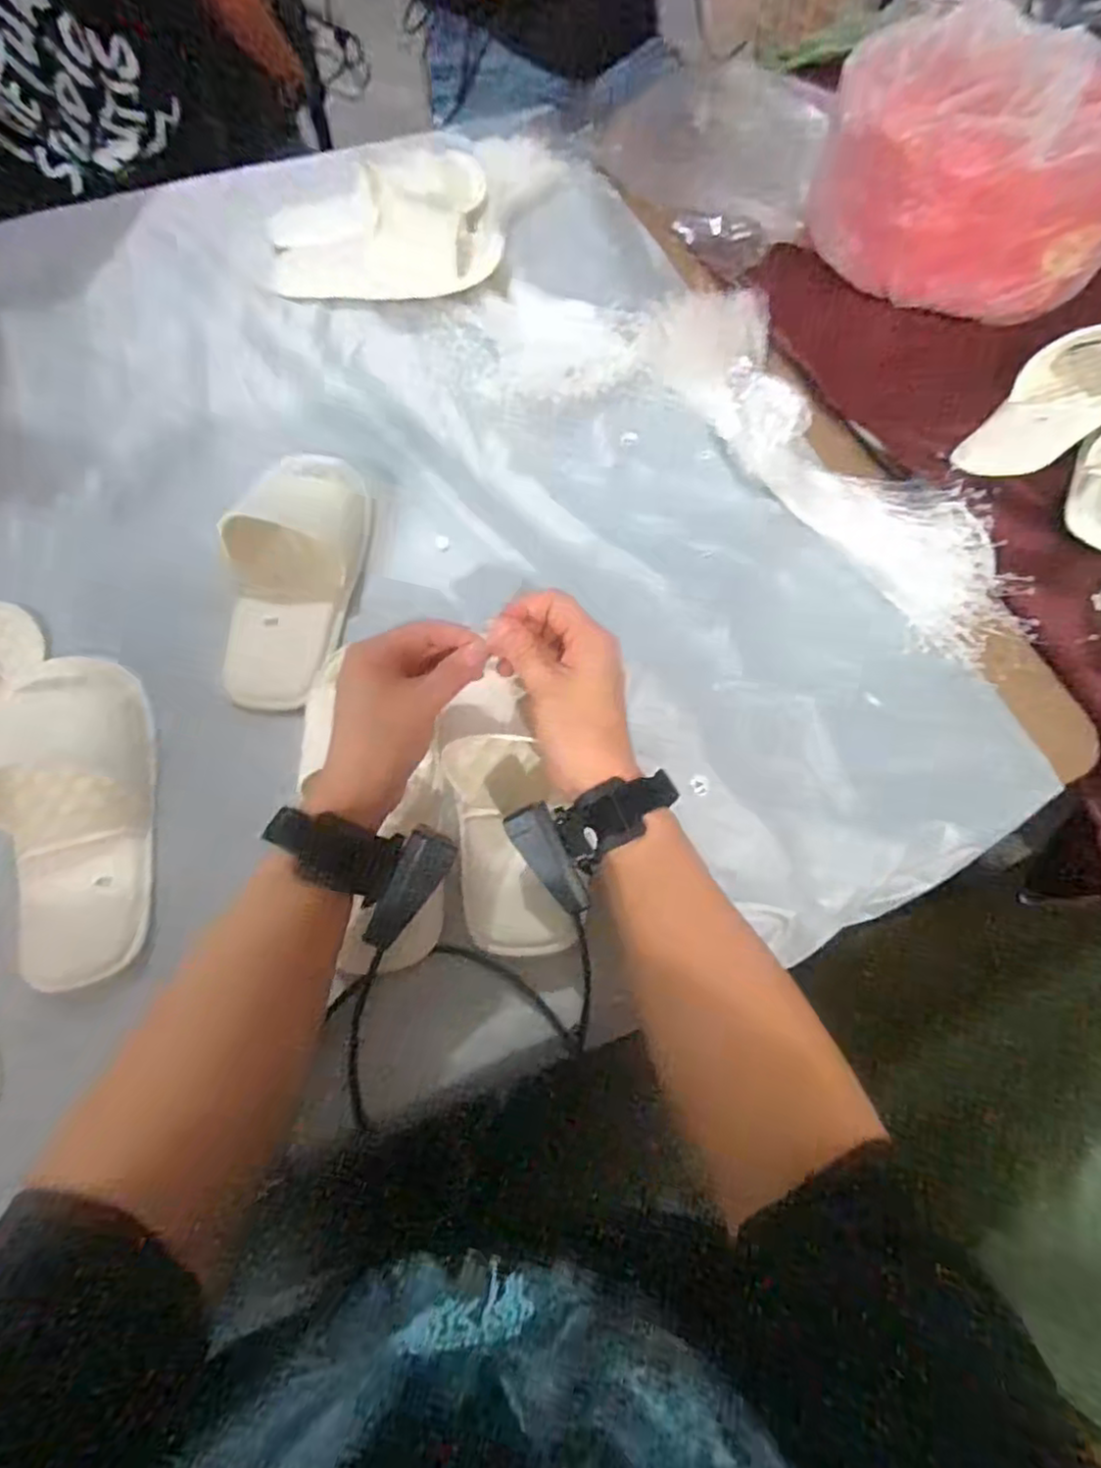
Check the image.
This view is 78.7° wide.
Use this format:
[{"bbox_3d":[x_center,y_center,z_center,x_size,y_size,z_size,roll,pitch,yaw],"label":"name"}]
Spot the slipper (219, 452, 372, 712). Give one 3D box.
[{"bbox_3d":[-0.199,-0.132,0.514,0.088,0.044,0.219,9,68,2],"label":"slipper"}]

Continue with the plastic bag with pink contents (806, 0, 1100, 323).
[{"bbox_3d":[0.400,-0.518,0.631,0.290,0.179,0.180,19,68,6],"label":"plastic bag with pink contents"}]

